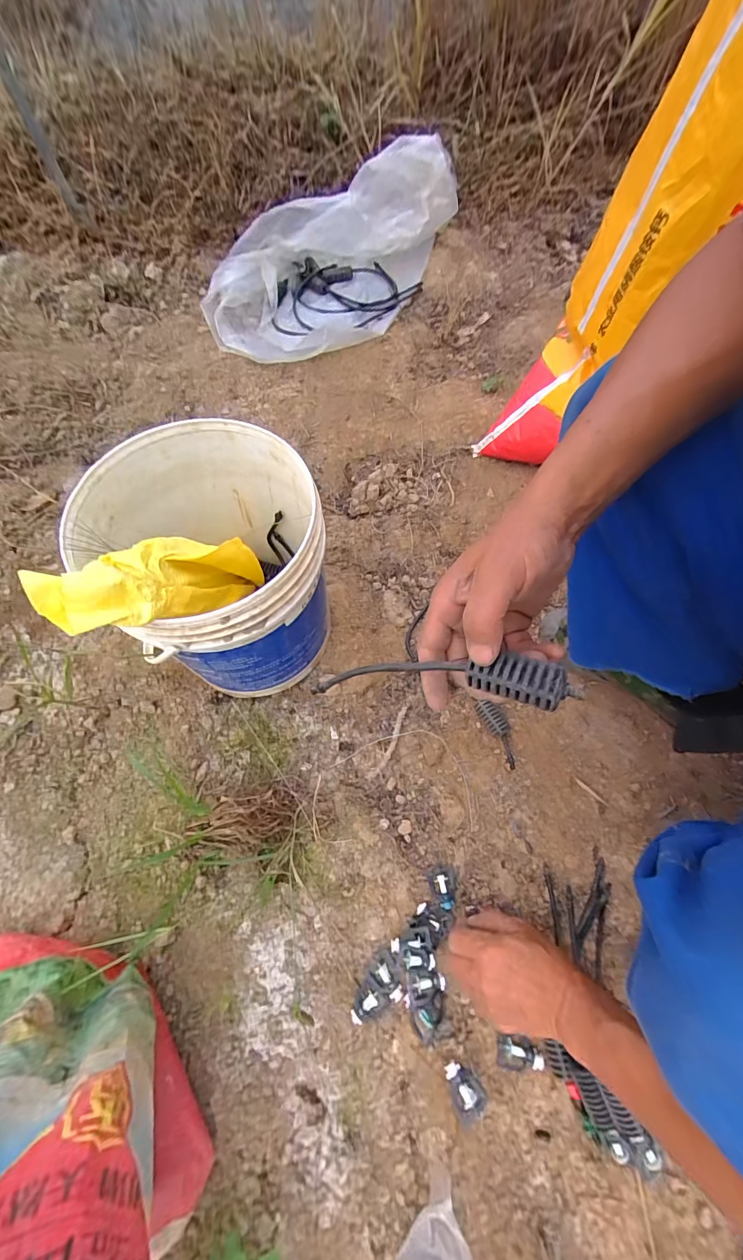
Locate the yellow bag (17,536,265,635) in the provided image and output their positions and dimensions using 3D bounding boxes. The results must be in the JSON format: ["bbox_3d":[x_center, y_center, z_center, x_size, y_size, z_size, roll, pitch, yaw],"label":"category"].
[{"bbox_3d":[-0.184,-0.061,0.421,0.083,0.269,0.072,23,107,8],"label":"yellow bag"}]

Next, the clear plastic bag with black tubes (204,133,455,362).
[{"bbox_3d":[-0.038,-0.900,0.980,0.350,0.187,0.796,34,70,13],"label":"clear plastic bag with black tubes"}]

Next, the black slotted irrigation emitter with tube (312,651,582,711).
[{"bbox_3d":[0.035,0.033,0.293,0.191,0.018,0.028,-3,61,35],"label":"black slotted irrigation emitter with tube"}]

